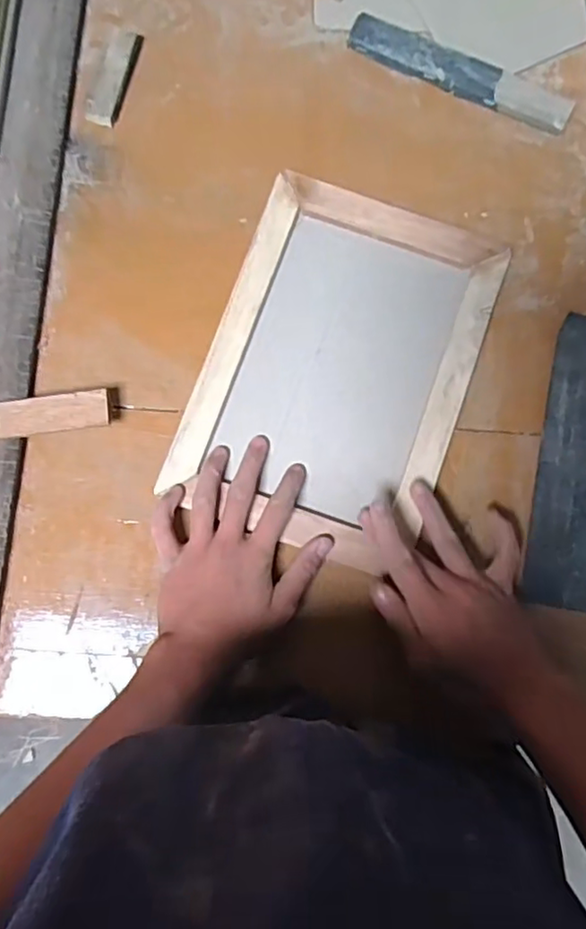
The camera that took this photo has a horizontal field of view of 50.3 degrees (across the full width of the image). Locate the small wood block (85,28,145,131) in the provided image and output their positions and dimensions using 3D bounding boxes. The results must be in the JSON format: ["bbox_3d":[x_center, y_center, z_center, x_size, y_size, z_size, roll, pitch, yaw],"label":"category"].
[{"bbox_3d":[-0.155,-0.340,0.544,0.025,0.008,0.091,15,84,1],"label":"small wood block"}]

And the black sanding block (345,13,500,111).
[{"bbox_3d":[0.117,-0.357,0.551,0.138,0.017,0.032,26,84,2],"label":"black sanding block"}]

